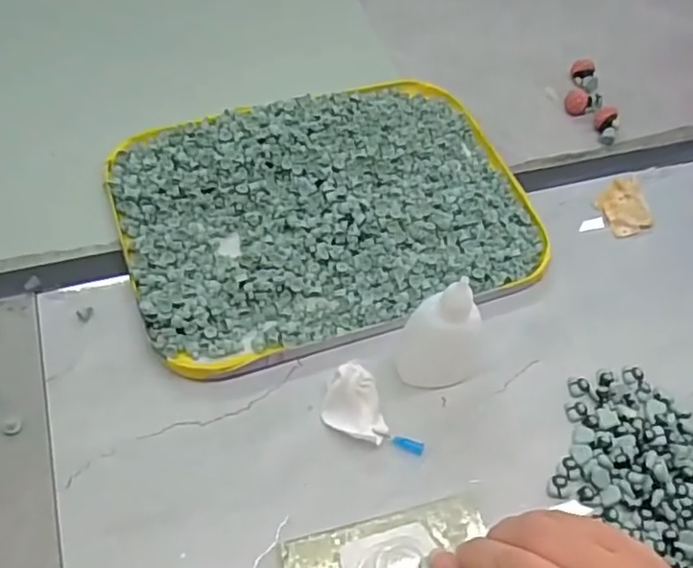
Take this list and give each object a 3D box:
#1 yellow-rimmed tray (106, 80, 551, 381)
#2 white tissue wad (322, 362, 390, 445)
[{"bbox_3d":[-0.011,-0.053,0.450,0.270,0.029,0.202,-16,57,-16],"label":"yellow-rimmed tray"},{"bbox_3d":[0.007,0.067,0.369,0.038,0.020,0.034,20,55,9],"label":"white tissue wad"}]

